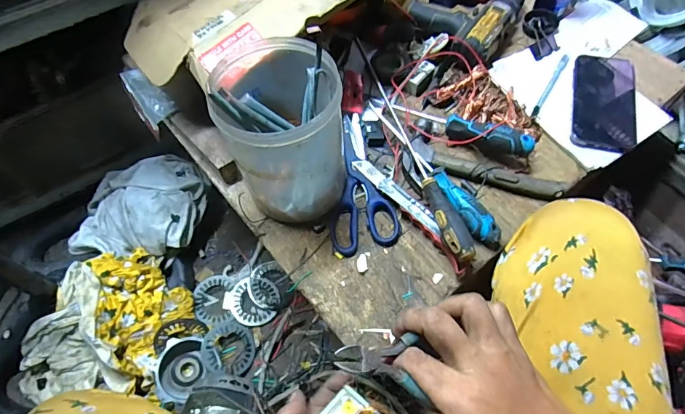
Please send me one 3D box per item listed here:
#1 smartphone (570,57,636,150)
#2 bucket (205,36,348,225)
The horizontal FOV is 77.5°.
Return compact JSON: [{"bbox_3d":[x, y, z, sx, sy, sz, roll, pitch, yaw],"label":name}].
[{"bbox_3d":[0.363,-0.152,0.592,0.078,0.013,0.163,9,64,13],"label":"smartphone"},{"bbox_3d":[-0.064,-0.085,0.500,0.129,0.172,0.146,-5,59,-2],"label":"bucket"}]

